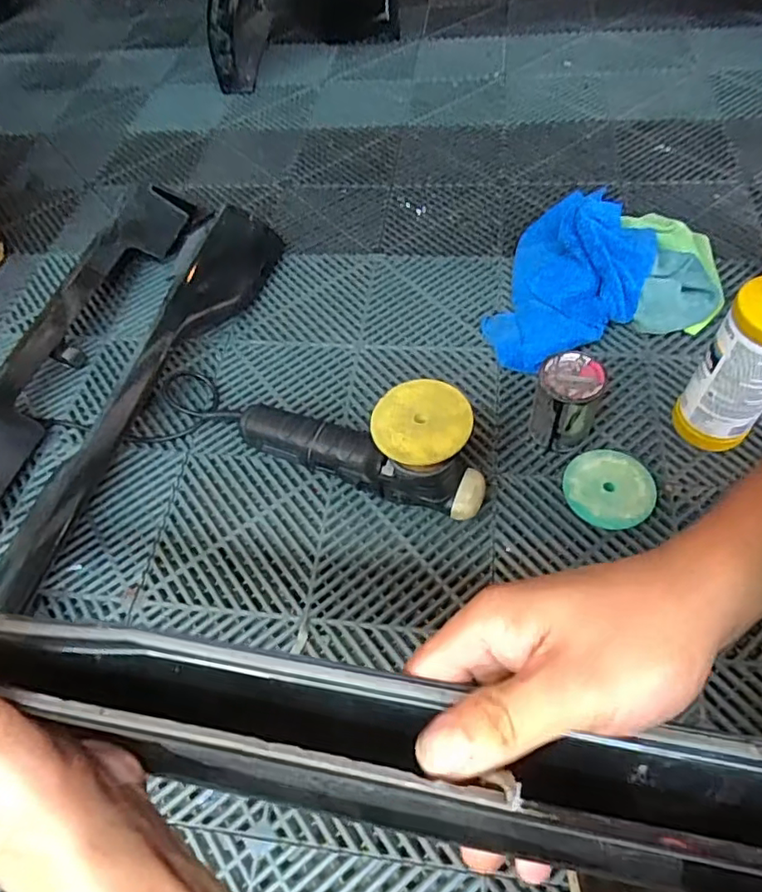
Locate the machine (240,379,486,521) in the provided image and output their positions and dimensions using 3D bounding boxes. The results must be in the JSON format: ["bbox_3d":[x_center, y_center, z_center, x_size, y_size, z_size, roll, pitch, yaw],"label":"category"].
[{"bbox_3d":[-0.029,-0.013,0.673,0.309,0.154,0.099,19,60,16],"label":"machine"}]

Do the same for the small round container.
[{"bbox_3d":[0.222,-0.050,0.705,0.072,0.108,0.074,-2,57,4],"label":"small round container"}]

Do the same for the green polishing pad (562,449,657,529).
[{"bbox_3d":[0.259,0.052,0.671,0.093,0.029,0.093,-26,59,-12],"label":"green polishing pad"}]

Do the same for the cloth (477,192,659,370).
[{"bbox_3d":[0.274,-0.243,0.838,0.190,0.100,0.307,20,61,17],"label":"cloth"}]

